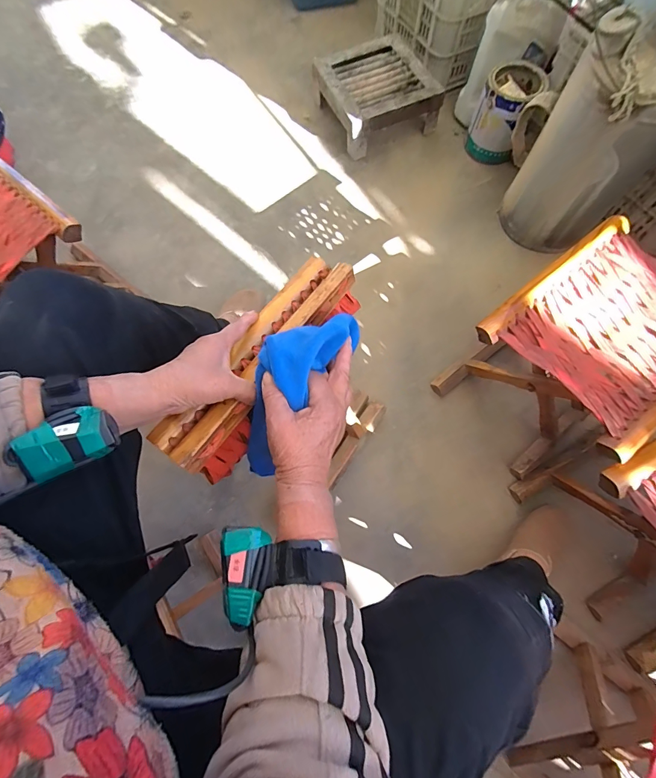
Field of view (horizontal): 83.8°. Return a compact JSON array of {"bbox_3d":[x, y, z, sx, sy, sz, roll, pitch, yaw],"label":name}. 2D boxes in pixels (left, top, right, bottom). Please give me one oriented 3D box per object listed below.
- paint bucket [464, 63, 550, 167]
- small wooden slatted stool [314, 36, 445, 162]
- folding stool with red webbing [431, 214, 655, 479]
[{"bbox_3d":[0.456,-0.707,0.944,0.140,0.164,0.175,33,76,10],"label":"paint bucket"},{"bbox_3d":[0.130,-0.810,1.014,0.273,0.106,0.270,-24,74,-7],"label":"small wooden slatted stool"},{"bbox_3d":[0.417,-0.047,0.661,0.303,0.293,0.259,-36,76,-10],"label":"folding stool with red webbing"}]

